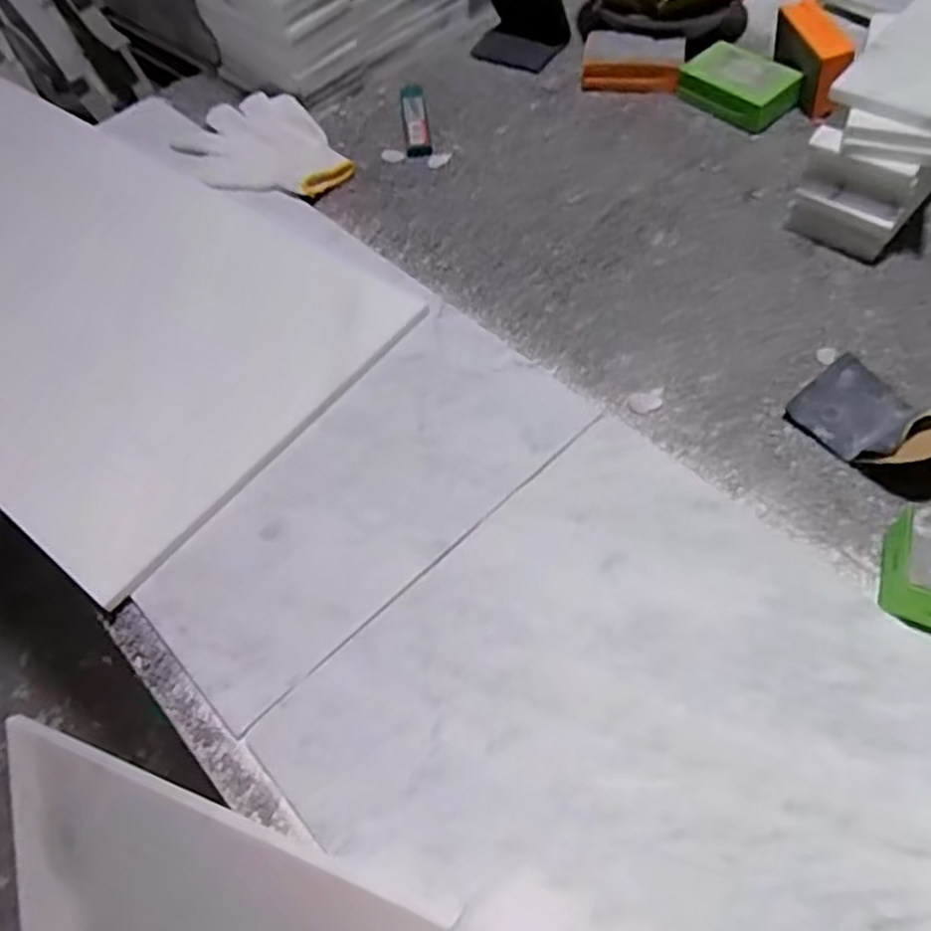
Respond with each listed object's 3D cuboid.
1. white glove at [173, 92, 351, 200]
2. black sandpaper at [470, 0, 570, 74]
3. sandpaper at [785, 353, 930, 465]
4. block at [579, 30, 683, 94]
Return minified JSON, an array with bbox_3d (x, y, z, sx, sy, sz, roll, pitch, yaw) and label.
[{"bbox_3d":[-0.197,-0.302,0.705,0.121,0.023,0.184,-31,59,-17],"label":"white glove"},{"bbox_3d":[0.056,-0.459,0.777,0.092,0.049,0.070,18,58,16],"label":"black sandpaper"},{"bbox_3d":[0.272,-0.030,0.479,0.066,0.030,0.103,-36,60,-20],"label":"sandpaper"},{"bbox_3d":[0.166,-0.396,0.733,0.096,0.031,0.063,14,57,13],"label":"block"}]

